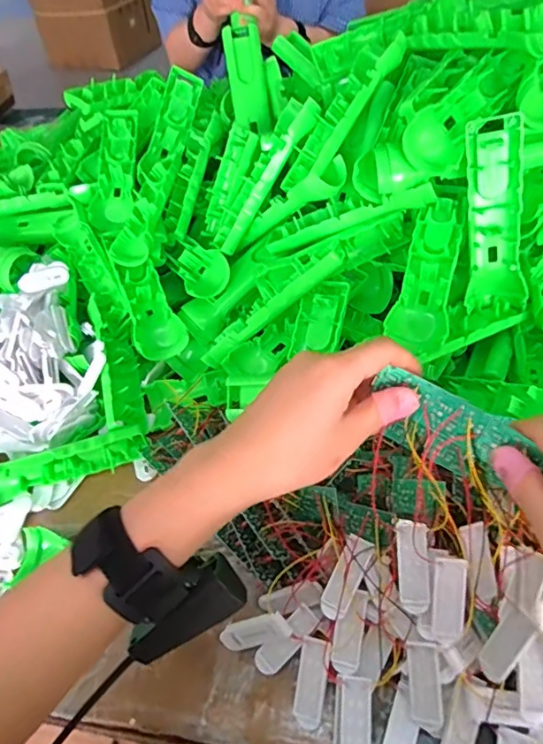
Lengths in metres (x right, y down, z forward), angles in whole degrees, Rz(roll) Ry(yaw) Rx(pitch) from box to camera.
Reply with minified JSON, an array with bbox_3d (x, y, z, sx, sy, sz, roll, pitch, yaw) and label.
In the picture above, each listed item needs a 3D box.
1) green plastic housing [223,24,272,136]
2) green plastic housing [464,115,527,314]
[{"bbox_3d":[-0.027,-0.333,0.613,0.041,0.115,0.019,-14,9,-6],"label":"green plastic housing"},{"bbox_3d":[0.188,-0.128,0.454,0.040,0.159,0.032,-15,26,-6],"label":"green plastic housing"}]

